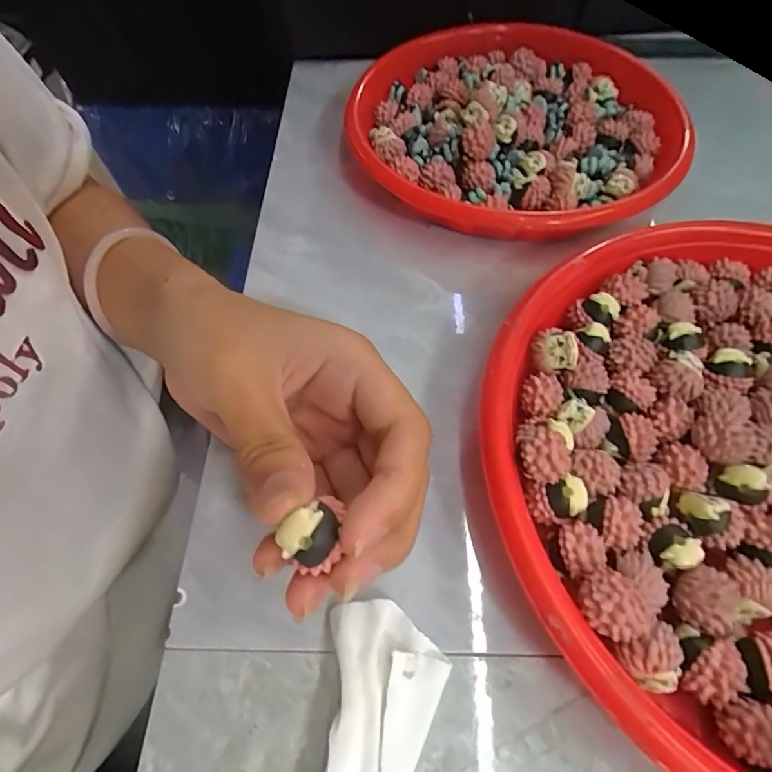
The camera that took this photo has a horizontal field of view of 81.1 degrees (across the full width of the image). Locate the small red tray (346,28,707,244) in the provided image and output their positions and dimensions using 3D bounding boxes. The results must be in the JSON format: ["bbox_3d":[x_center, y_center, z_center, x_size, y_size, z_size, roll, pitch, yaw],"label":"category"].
[{"bbox_3d":[0.079,-0.161,0.276,0.199,0.030,0.193,3,60,2],"label":"small red tray"}]

